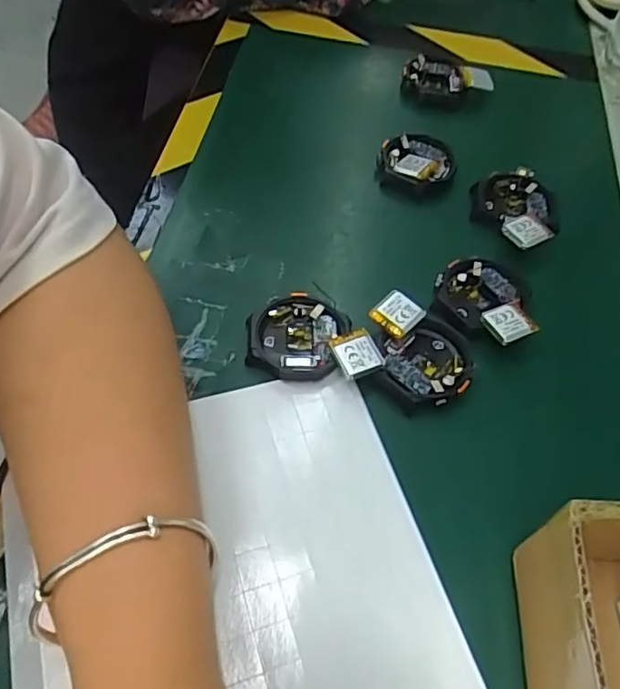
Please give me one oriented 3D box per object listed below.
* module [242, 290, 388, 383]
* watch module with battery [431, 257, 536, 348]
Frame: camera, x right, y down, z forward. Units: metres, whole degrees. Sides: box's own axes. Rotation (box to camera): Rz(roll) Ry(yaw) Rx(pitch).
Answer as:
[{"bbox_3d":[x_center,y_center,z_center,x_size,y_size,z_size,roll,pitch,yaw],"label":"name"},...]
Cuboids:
[{"bbox_3d":[0.001,-0.005,0.300,0.065,0.014,0.047,5,56,-3],"label":"module"},{"bbox_3d":[0.095,-0.024,0.319,0.050,0.012,0.056,13,56,3],"label":"watch module with battery"}]

